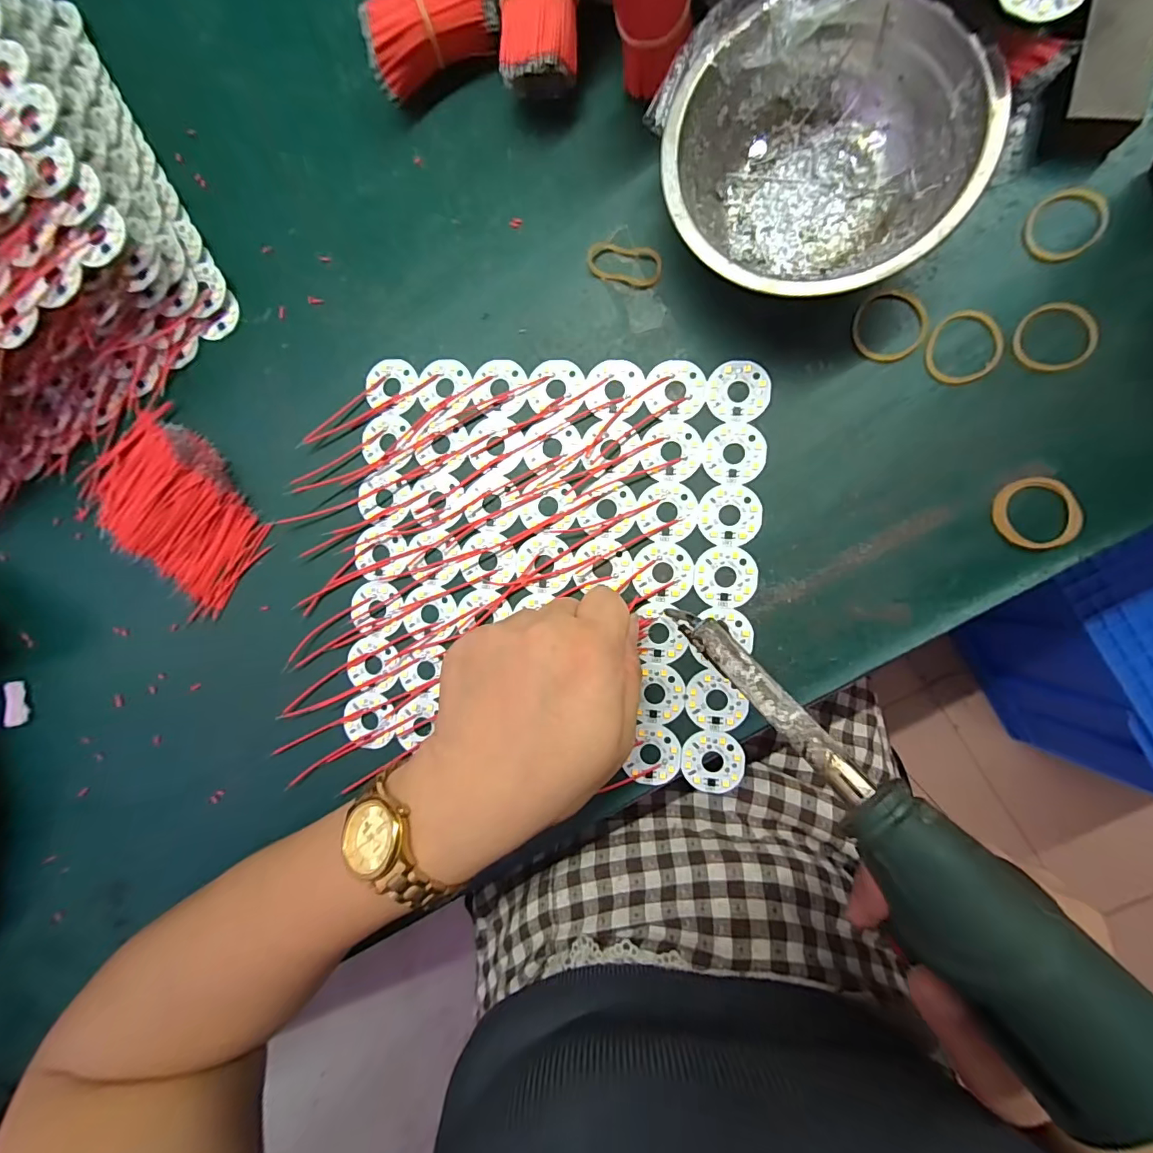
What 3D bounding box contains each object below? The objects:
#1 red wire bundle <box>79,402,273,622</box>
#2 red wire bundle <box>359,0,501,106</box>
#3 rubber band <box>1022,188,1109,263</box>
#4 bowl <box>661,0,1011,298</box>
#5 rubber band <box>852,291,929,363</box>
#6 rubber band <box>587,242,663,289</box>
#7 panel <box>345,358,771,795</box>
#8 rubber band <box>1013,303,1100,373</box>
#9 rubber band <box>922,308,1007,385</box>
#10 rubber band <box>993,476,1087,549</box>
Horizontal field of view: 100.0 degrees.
[{"bbox_3d":[-0.232,-0.040,0.277,0.072,0.013,0.114,-42,85,6],"label":"red wire bundle"},{"bbox_3d":[-0.071,-0.278,0.247,0.073,0.036,0.032,-26,87,7],"label":"red wire bundle"},{"bbox_3d":[0.223,-0.160,0.220,0.034,0.004,0.030,-36,86,6],"label":"rubber band"},{"bbox_3d":[0.104,-0.178,0.215,0.121,0.046,0.117,0,90,8],"label":"bowl"},{"bbox_3d":[0.149,-0.119,0.230,0.033,0.004,0.033,0,90,8],"label":"rubber band"},{"bbox_3d":[0.025,-0.160,0.248,0.038,0.005,0.019,13,92,7],"label":"rubber band"},{"bbox_3d":[-0.016,-0.008,0.255,0.209,0.004,0.207,4,91,7],"label":"panel"},{"bbox_3d":[0.218,-0.109,0.220,0.033,0.004,0.030,0,90,8],"label":"rubber band"},{"bbox_3d":[0.181,-0.107,0.225,0.034,0.004,0.032,0,90,8],"label":"rubber band"},{"bbox_3d":[0.211,-0.029,0.221,0.034,0.005,0.032,0,90,8],"label":"rubber band"}]

